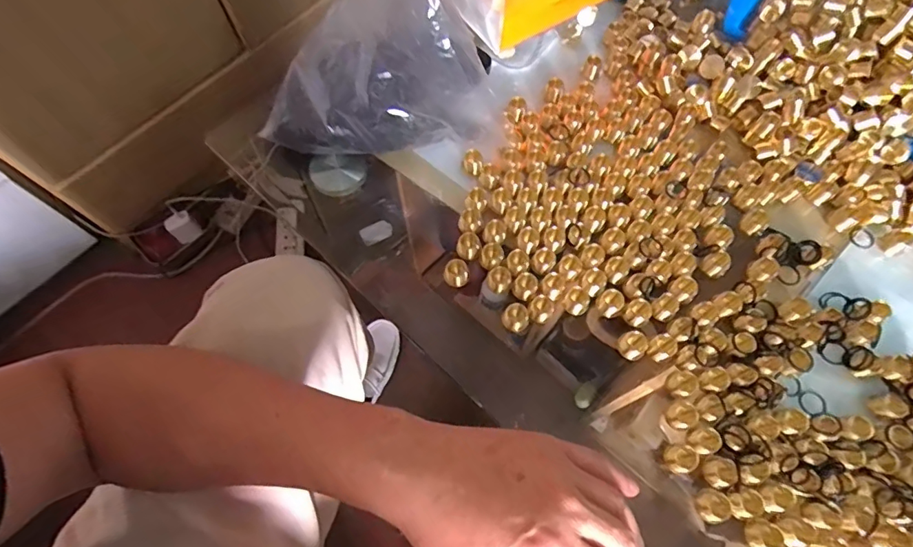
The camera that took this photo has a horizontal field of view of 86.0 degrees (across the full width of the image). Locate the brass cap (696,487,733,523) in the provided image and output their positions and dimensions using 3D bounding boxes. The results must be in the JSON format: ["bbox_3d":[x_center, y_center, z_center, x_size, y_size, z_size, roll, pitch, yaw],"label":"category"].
[{"bbox_3d":[0.178,0.161,0.340,0.019,0.013,0.021,-10,67,-4],"label":"brass cap"}]

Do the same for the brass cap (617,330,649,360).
[{"bbox_3d":[0.138,0.056,0.381,0.018,0.018,0.021,-33,70,-13],"label":"brass cap"}]

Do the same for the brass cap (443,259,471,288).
[{"bbox_3d":[0.000,0.000,0.406,0.022,0.017,0.018,2,66,1],"label":"brass cap"}]

